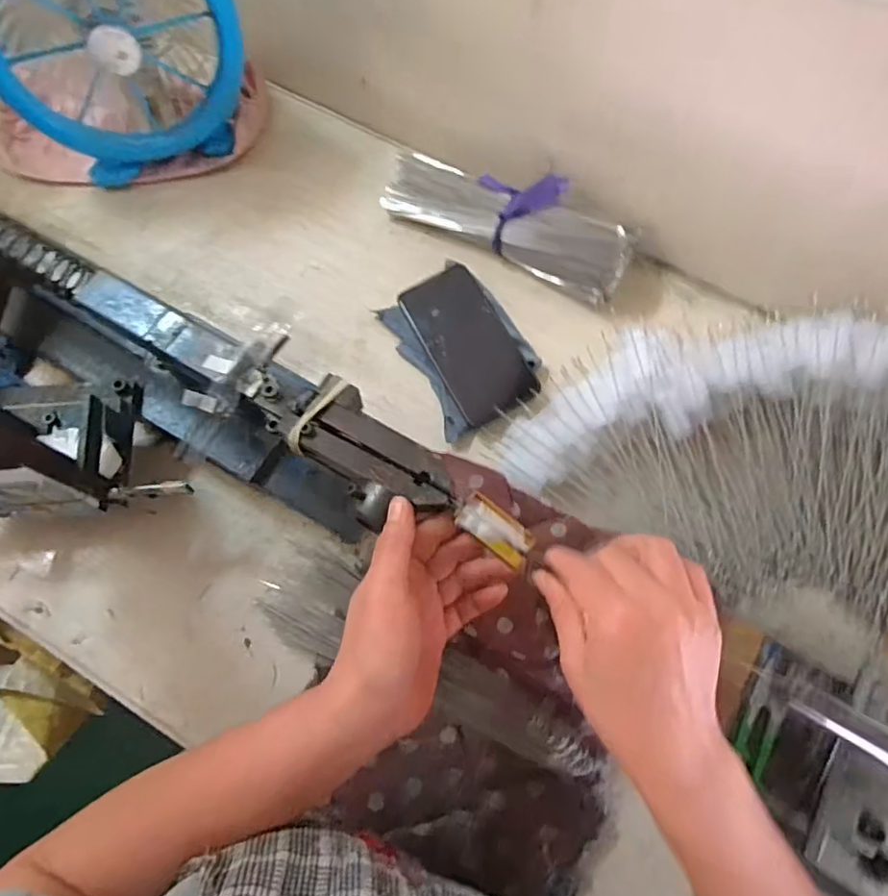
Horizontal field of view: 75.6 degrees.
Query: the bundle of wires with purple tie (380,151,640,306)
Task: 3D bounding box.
[{"bbox_3d":[0.064,-0.231,0.578,0.257,0.065,0.073,29,73,8],"label":"bundle of wires with purple tie"}]

